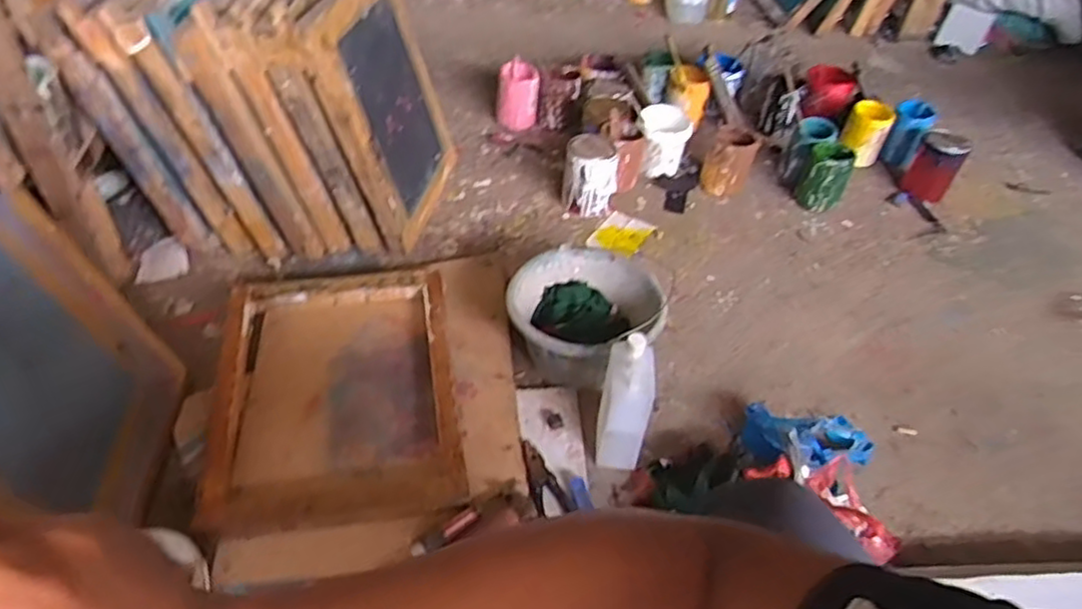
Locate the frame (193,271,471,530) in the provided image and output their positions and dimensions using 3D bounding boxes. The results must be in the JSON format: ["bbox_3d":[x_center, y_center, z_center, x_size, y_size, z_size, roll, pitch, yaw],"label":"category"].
[{"bbox_3d":[-0.318,0.130,1.107,0.360,0.046,0.449,-4,45,-10],"label":"frame"}]

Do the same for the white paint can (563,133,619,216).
[{"bbox_3d":[0.101,-0.266,1.441,0.107,0.142,0.089,3,44,-2],"label":"white paint can"}]

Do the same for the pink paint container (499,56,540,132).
[{"bbox_3d":[-0.057,-0.516,1.731,0.100,0.138,0.097,2,44,-3],"label":"pink paint container"}]

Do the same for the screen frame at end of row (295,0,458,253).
[{"bbox_3d":[-0.289,-0.376,1.349,0.044,0.454,0.343,0,44,18],"label":"screen frame at end of row"}]

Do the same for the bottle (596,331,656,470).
[{"bbox_3d":[0.124,0.144,1.032,0.071,0.204,0.093,10,44,4],"label":"bottle"}]

